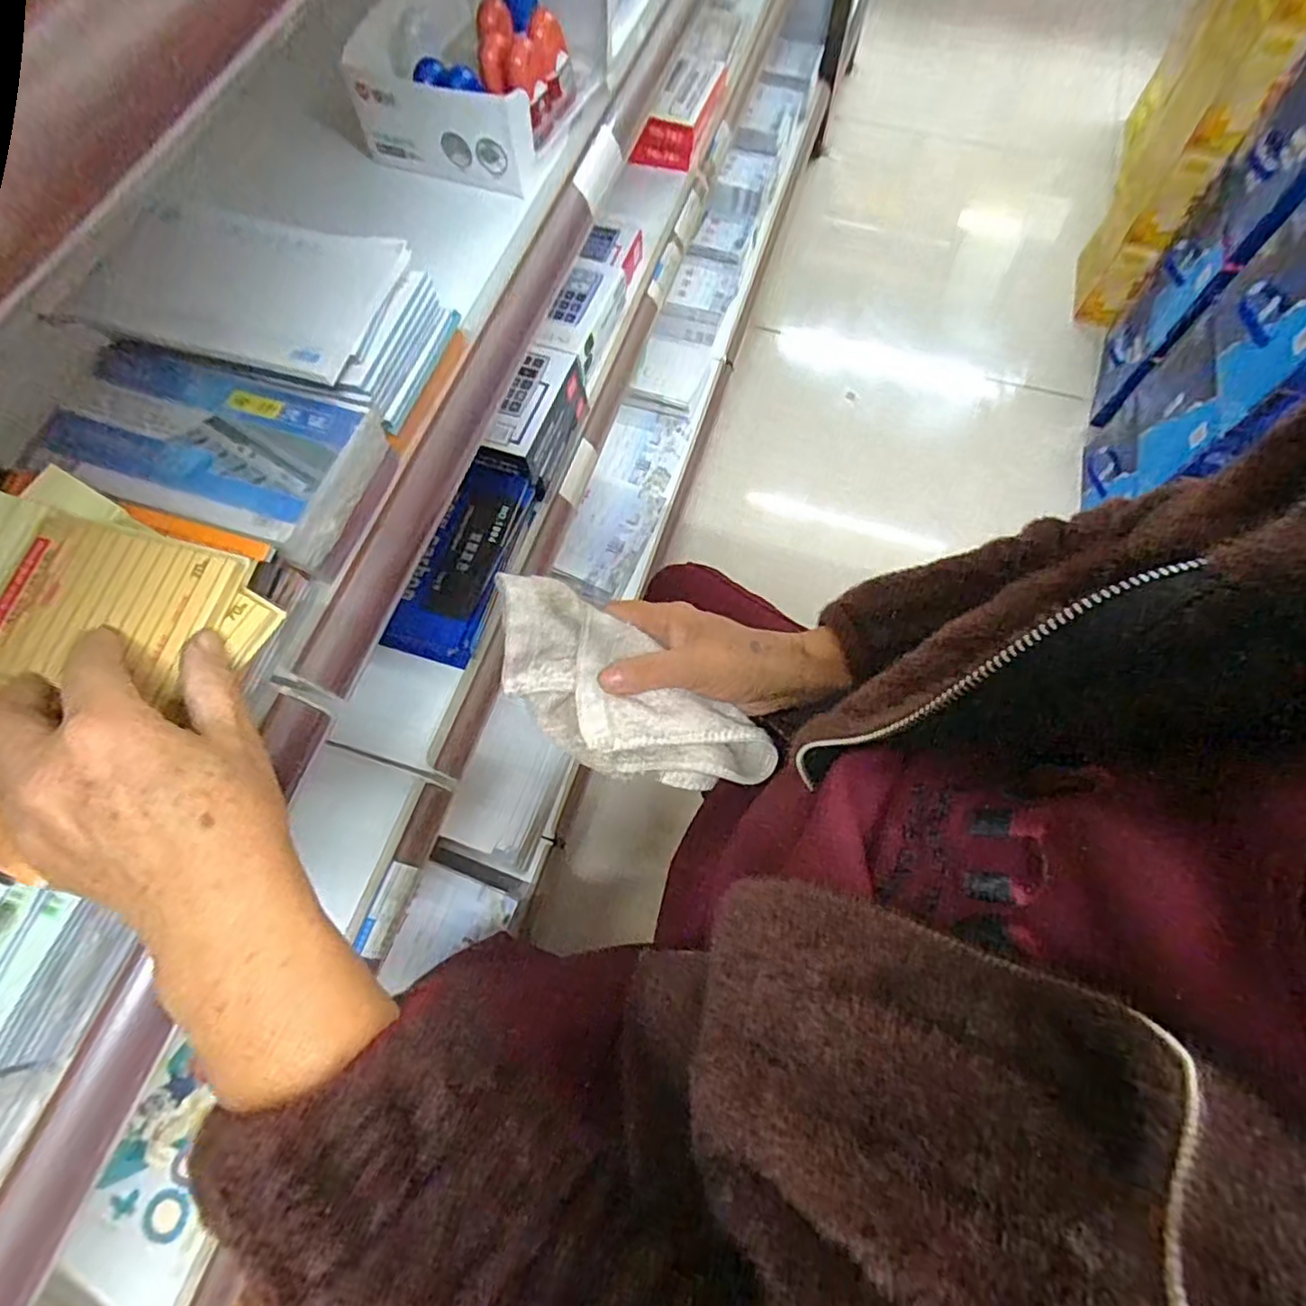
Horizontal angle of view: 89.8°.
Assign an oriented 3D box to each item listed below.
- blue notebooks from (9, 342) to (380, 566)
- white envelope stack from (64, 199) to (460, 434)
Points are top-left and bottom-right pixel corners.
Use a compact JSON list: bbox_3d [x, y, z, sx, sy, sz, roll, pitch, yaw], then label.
[{"bbox_3d":[-0.255,-0.119,0.377,0.178,0.022,0.099,17,69,7],"label":"blue notebooks"},{"bbox_3d":[-0.232,-0.212,0.409,0.179,0.056,0.113,17,69,7],"label":"white envelope stack"}]

